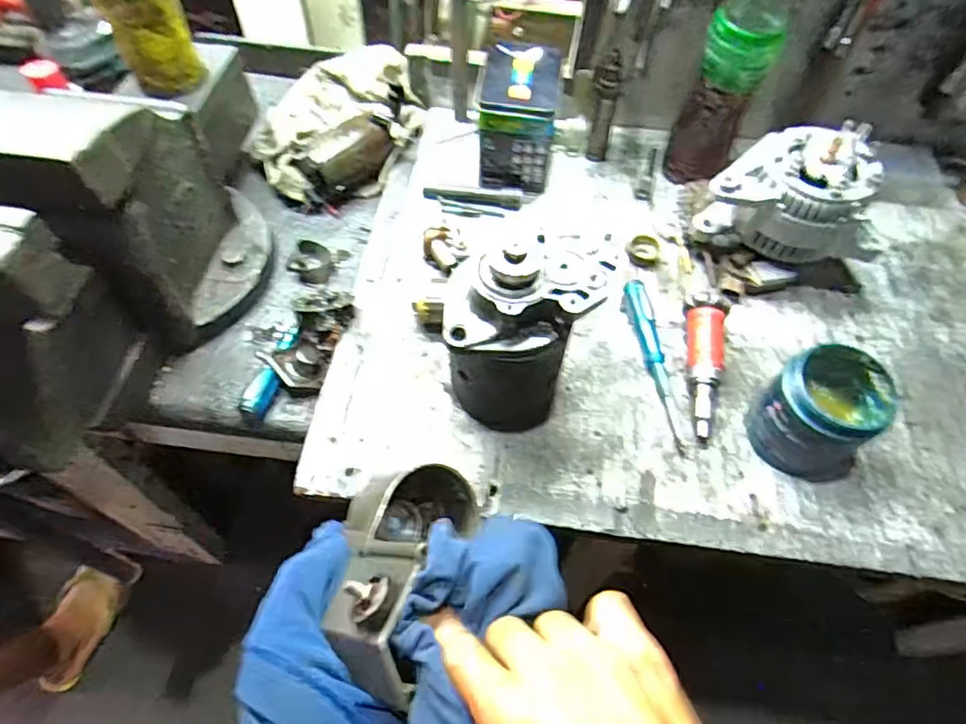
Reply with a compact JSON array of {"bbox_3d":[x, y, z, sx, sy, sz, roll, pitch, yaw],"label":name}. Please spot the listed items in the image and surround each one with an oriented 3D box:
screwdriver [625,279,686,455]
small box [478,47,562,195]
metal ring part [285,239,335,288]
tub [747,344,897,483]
[{"bbox_3d":[0.185,-0.003,0.602,0.023,0.025,0.195,-9,59,-6],"label":"screwdriver"},{"bbox_3d":[0.043,-0.298,0.716,0.091,0.126,0.112,6,59,3],"label":"small box"},{"bbox_3d":[-0.208,-0.122,0.704,0.047,0.024,0.050,1,59,-2],"label":"metal ring part"},{"bbox_3d":[0.311,0.050,0.530,0.090,0.103,0.089,0,59,-1],"label":"tub"}]

